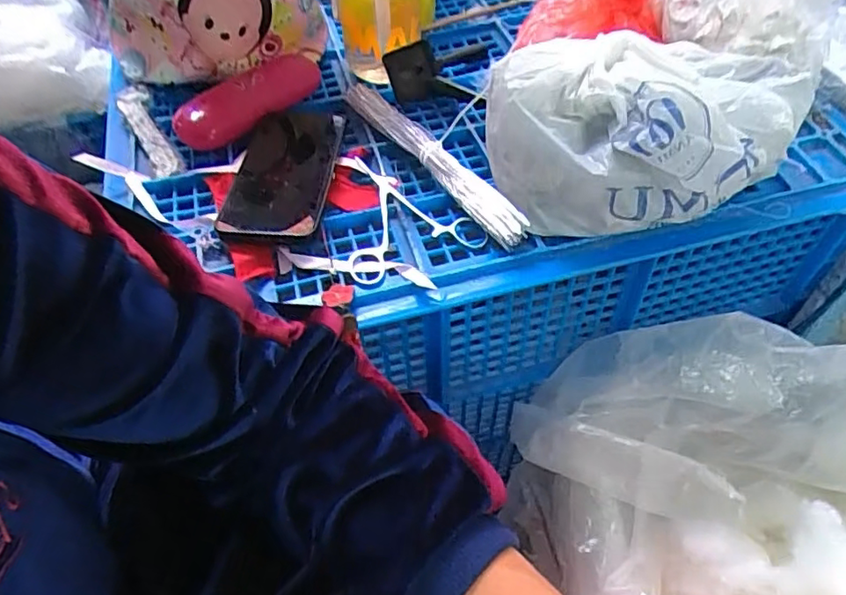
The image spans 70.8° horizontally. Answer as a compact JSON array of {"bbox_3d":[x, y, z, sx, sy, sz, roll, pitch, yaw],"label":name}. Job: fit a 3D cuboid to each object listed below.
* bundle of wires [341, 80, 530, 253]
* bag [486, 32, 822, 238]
[{"bbox_3d":[0.003,-0.128,0.524,0.025,0.021,0.253,-29,57,-19],"label":"bundle of wires"},{"bbox_3d":[0.172,-0.128,0.452,0.239,0.094,0.133,-2,52,1],"label":"bag"}]

